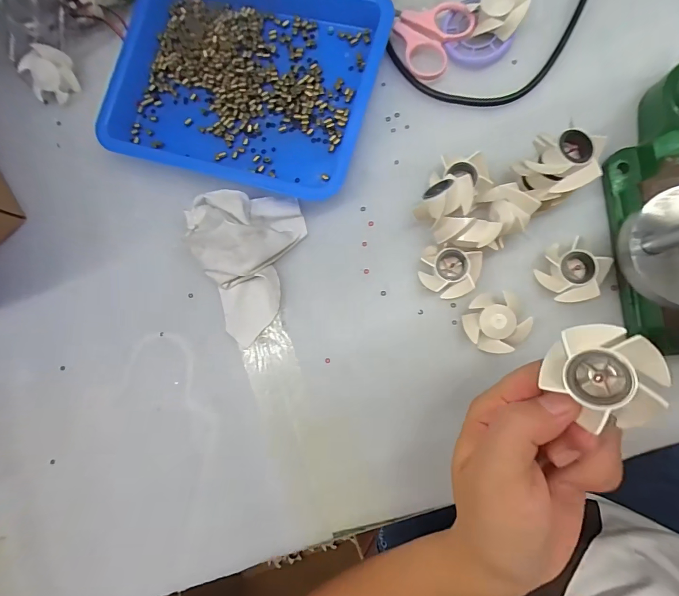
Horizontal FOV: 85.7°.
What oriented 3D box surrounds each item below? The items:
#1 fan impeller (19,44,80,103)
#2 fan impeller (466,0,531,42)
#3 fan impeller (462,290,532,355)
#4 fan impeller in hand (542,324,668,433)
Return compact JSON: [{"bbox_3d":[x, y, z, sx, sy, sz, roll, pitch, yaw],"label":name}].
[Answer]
[{"bbox_3d":[-0.262,-0.201,0.328,0.044,0.030,0.044,0,86,7],"label":"fan impeller"},{"bbox_3d":[0.120,-0.220,0.281,0.040,0.022,0.035,-2,86,6],"label":"fan impeller"},{"bbox_3d":[0.114,0.016,0.266,0.041,0.021,0.045,0,86,7],"label":"fan impeller"},{"bbox_3d":[0.116,0.032,0.158,0.040,0.020,0.040,-5,83,44],"label":"fan impeller in hand"}]

